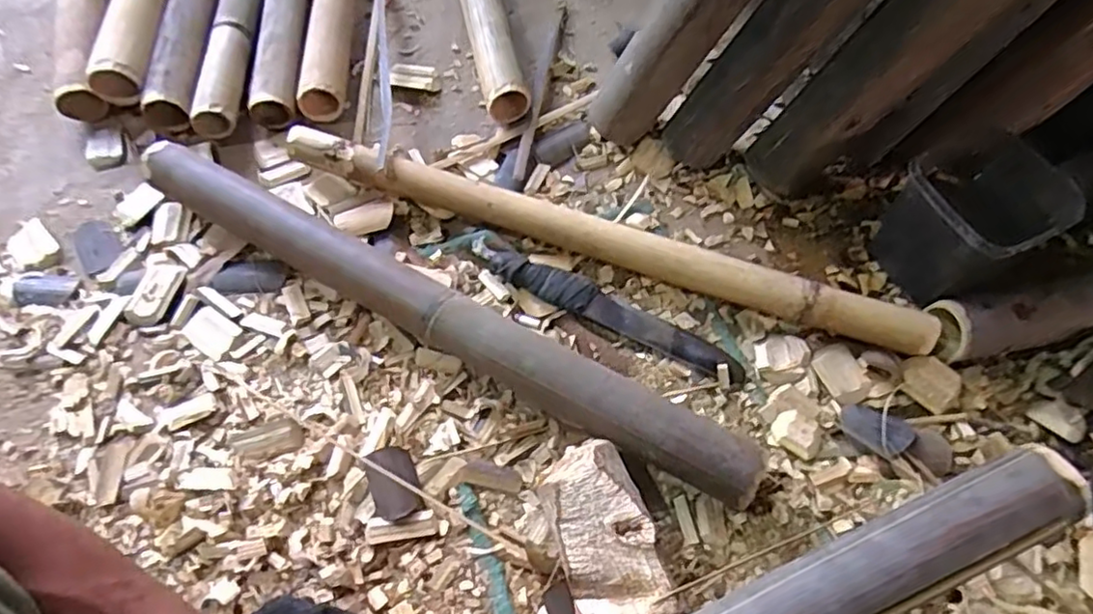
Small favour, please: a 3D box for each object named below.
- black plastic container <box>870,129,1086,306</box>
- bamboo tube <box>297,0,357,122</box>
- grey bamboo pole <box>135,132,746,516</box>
[{"bbox_3d":[0.377,-0.074,0.589,0.109,0.125,0.116,-22,65,-11],"label":"black plastic container"},{"bbox_3d":[-0.281,-0.510,0.873,0.055,0.058,0.622,-4,63,-1],"label":"bamboo tube"},{"bbox_3d":[-0.115,0.001,0.593,0.652,0.064,0.054,27,66,14],"label":"grey bamboo pole"}]

